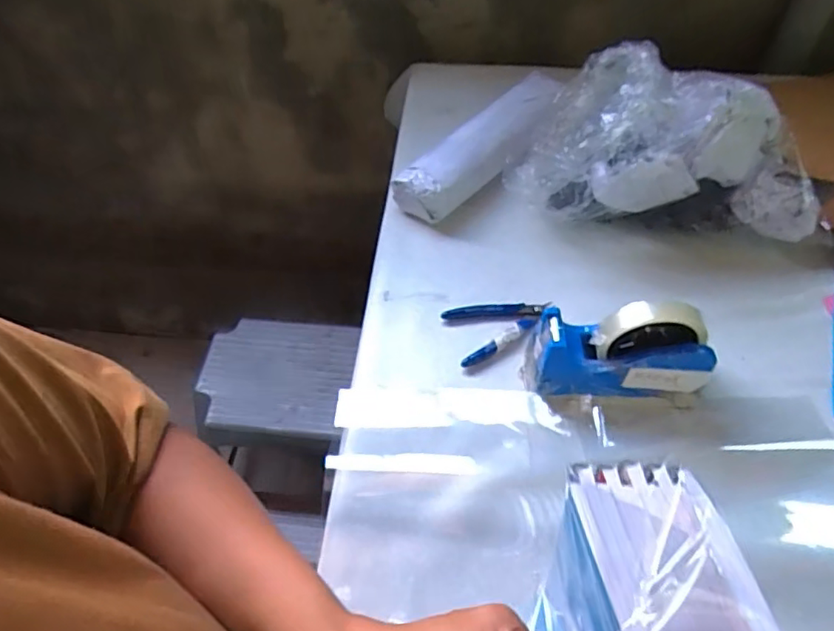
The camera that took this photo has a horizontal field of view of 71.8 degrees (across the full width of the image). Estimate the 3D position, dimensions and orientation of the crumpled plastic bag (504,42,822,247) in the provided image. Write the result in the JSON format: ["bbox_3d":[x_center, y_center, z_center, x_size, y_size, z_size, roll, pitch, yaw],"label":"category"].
[{"bbox_3d":[0.275,-0.181,0.622,0.324,0.141,0.153,11,53,11],"label":"crumpled plastic bag"}]

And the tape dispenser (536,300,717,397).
[{"bbox_3d":[0.188,0.038,0.529,0.152,0.104,0.055,4,52,6],"label":"tape dispenser"}]

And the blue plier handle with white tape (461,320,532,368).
[{"bbox_3d":[0.085,0.029,0.600,0.089,0.010,0.016,-29,56,-19],"label":"blue plier handle with white tape"}]

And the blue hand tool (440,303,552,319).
[{"bbox_3d":[0.086,-0.004,0.625,0.115,0.009,0.013,-5,52,-1],"label":"blue hand tool"}]

